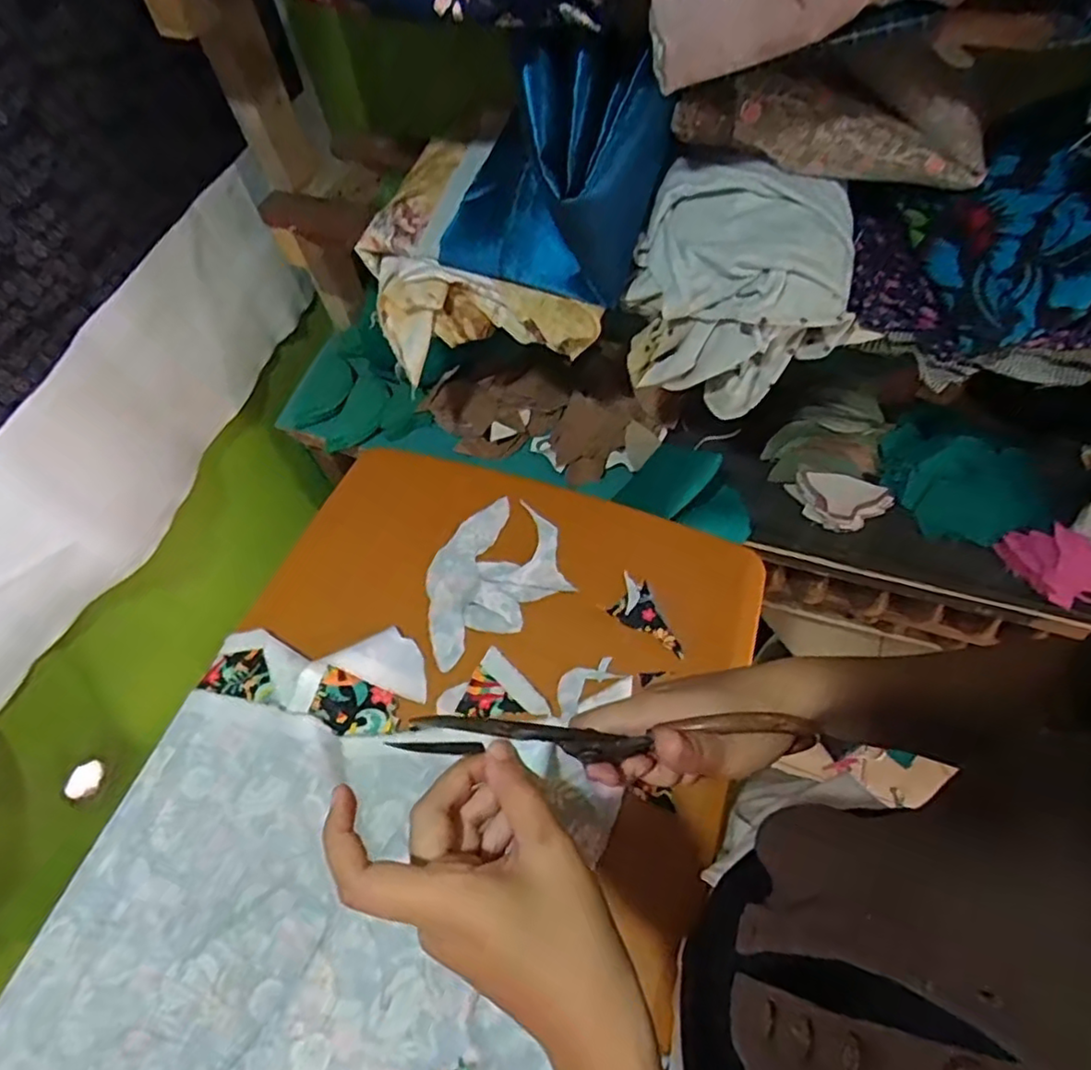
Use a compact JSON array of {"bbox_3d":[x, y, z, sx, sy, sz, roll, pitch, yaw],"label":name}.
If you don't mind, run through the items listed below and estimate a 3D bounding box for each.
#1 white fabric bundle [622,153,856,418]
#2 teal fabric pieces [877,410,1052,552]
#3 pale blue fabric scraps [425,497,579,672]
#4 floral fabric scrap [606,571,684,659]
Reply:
[{"bbox_3d":[0.176,-0.225,0.594,0.182,0.164,0.135,17,62,13],"label":"white fabric bundle"},{"bbox_3d":[0.487,-0.071,0.763,0.176,0.034,0.156,15,62,12],"label":"teal fabric pieces"},{"bbox_3d":[-0.058,0.040,0.661,0.159,0.018,0.137,-26,61,-11],"label":"pale blue fabric scraps"},{"bbox_3d":[0.104,0.077,0.627,0.085,0.004,0.047,31,66,20],"label":"floral fabric scrap"}]

